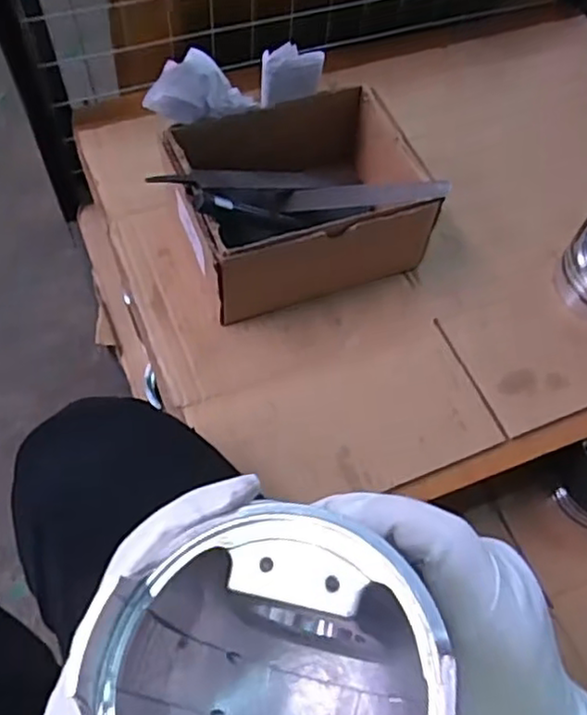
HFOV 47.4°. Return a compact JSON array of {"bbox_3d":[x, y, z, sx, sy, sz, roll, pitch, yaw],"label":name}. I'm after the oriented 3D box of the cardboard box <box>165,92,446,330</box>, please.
[{"bbox_3d":[0.002,-0.140,0.586,0.196,0.098,0.157,-18,65,-13],"label":"cardboard box"}]

